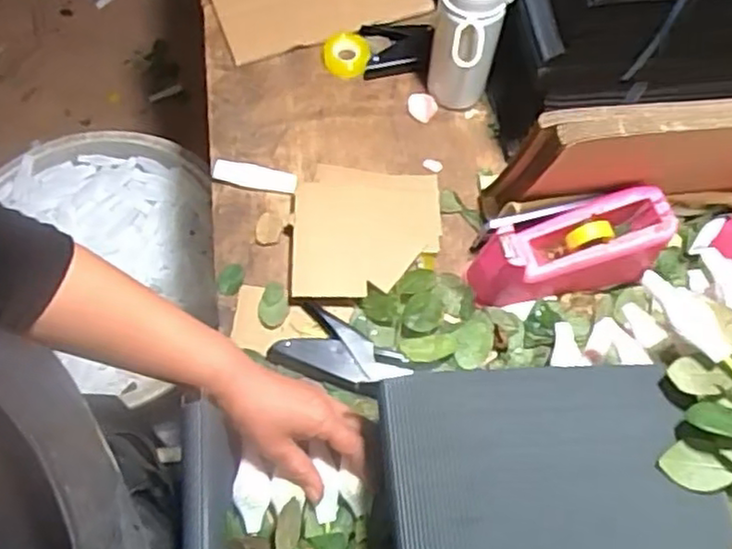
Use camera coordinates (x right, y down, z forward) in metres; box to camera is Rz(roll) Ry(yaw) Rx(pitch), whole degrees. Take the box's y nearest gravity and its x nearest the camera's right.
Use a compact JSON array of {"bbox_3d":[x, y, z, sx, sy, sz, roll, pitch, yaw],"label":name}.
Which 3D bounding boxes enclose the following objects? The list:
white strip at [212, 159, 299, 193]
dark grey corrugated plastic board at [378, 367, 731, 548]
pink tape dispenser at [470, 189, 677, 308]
[{"bbox_3d":[-0.129,-0.114,0.807,0.098,0.015,0.027,11,66,2],"label":"white strip"},{"bbox_3d":[0.140,0.173,0.506,0.245,0.029,0.207,-3,66,-4],"label":"dark grey corrugated plastic board"},{"bbox_3d":[0.212,-0.027,0.732,0.201,0.087,0.073,-10,67,-7],"label":"pink tape dispenser"}]

